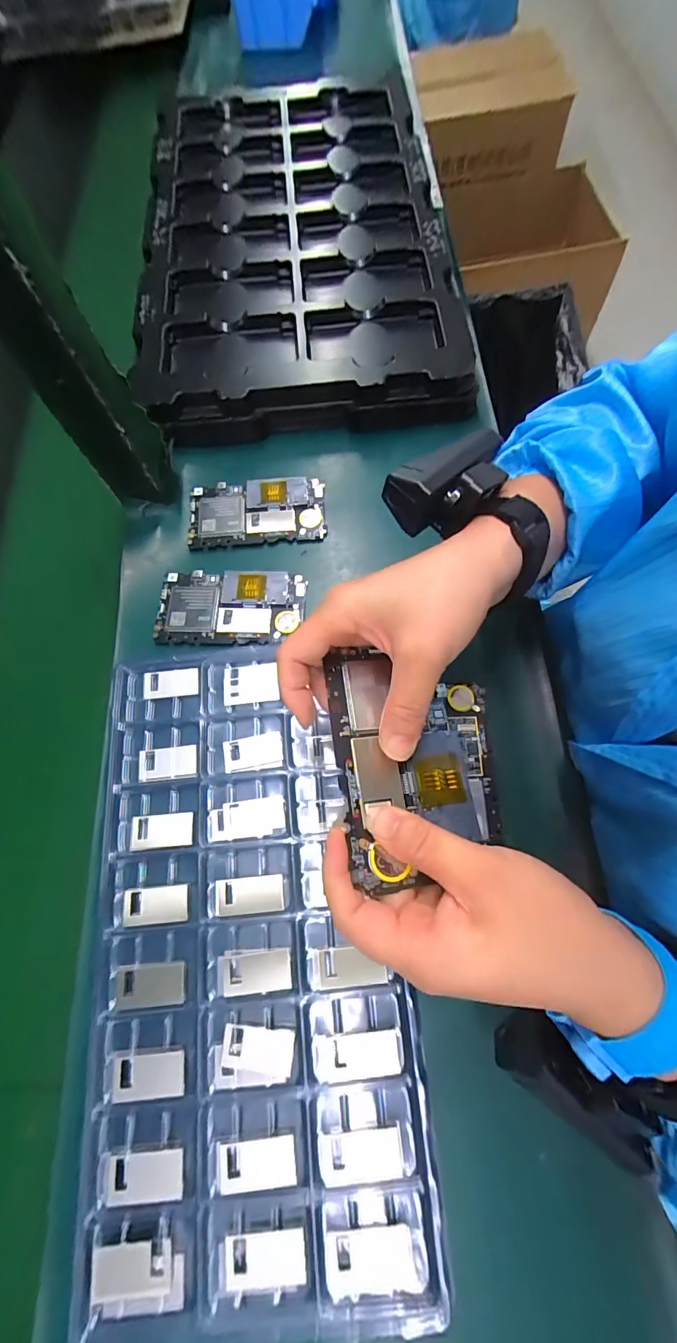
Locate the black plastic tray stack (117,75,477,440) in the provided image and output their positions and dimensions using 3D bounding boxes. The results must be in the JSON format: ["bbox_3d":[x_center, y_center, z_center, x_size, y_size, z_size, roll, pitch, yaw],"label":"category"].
[{"bbox_3d":[-0.048,-0.440,0.466,0.315,0.044,0.508,-7,81,1],"label":"black plastic tray stack"}]

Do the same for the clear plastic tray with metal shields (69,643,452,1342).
[{"bbox_3d":[-0.062,0.164,0.289,0.192,0.026,0.379,-8,71,2],"label":"clear plastic tray with metal shields"}]

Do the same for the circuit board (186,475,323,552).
[{"bbox_3d":[-0.076,-0.146,0.399,0.123,0.014,0.066,-4,71,3],"label":"circuit board"}]

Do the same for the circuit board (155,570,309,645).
[{"bbox_3d":[-0.092,-0.055,0.370,0.124,0.010,0.066,1,72,5],"label":"circuit board"}]

